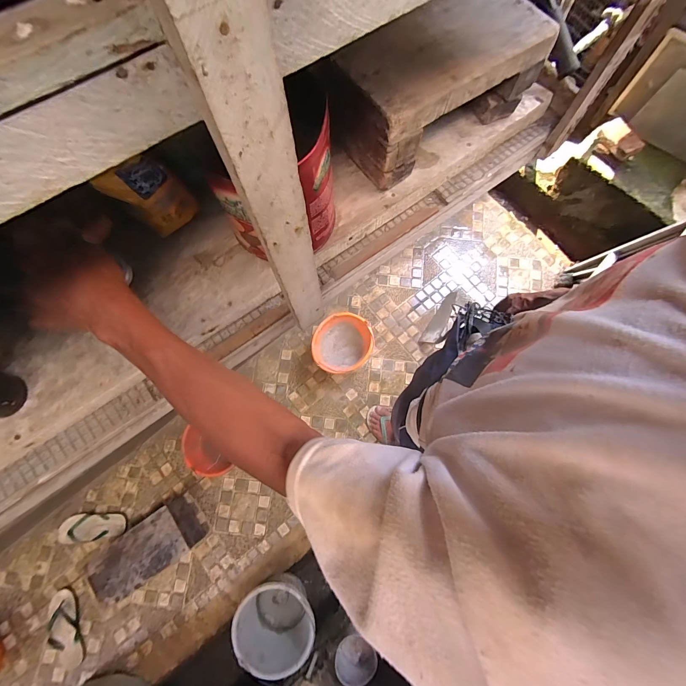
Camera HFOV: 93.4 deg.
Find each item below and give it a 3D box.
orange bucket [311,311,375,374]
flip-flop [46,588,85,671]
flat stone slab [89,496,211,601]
[{"bbox_3d":[0.001,0.013,1.381,0.228,0.157,0.268,42,80,11],"label":"orange bucket"},{"bbox_3d":[-0.996,1.026,1.157,0.100,0.033,0.247,-25,76,-5],"label":"flip-flop"},{"bbox_3d":[-0.714,0.752,1.182,0.329,0.128,0.196,-38,78,-8],"label":"flat stone slab"}]

